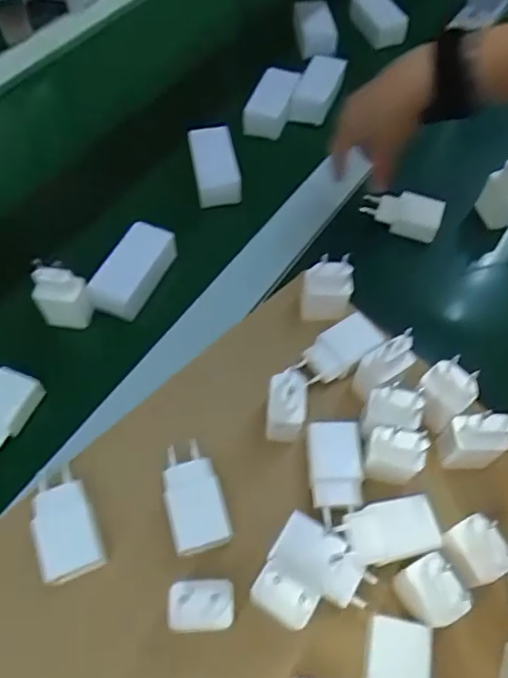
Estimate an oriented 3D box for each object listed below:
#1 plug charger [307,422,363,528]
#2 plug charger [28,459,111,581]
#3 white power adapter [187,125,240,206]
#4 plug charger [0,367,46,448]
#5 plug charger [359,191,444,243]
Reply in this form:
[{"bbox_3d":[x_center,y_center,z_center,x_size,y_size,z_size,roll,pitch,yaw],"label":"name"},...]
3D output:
[{"bbox_3d":[0.063,0.103,0.415,0.039,0.030,0.071,-1,59,-2],"label":"plug charger"},{"bbox_3d":[-0.134,0.128,0.382,0.040,0.025,0.083,-20,61,-13],"label":"plug charger"},{"bbox_3d":[-0.043,-0.194,0.605,0.050,0.034,0.090,-9,59,-7],"label":"white power adapter"},{"bbox_3d":[-0.215,0.064,0.446,0.041,0.025,0.079,21,60,11],"label":"plug charger"},{"bbox_3d":[0.153,-0.130,0.560,0.079,0.034,0.039,19,60,9],"label":"plug charger"}]

